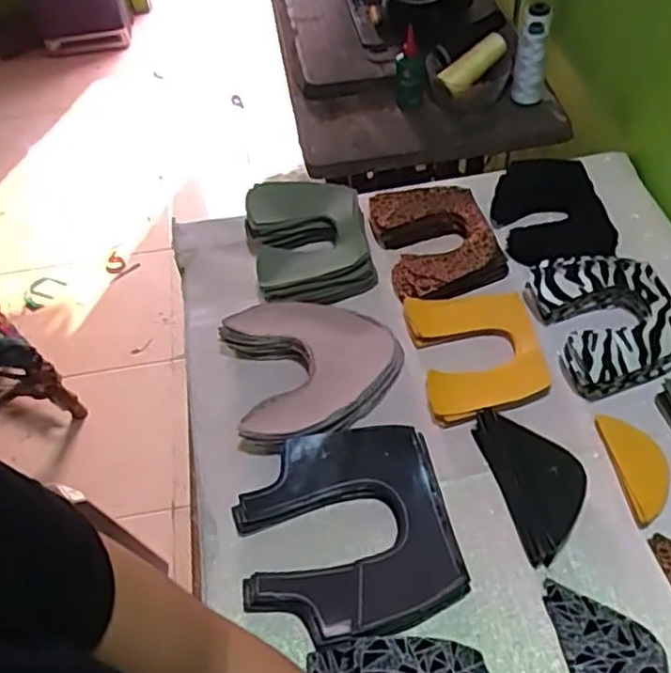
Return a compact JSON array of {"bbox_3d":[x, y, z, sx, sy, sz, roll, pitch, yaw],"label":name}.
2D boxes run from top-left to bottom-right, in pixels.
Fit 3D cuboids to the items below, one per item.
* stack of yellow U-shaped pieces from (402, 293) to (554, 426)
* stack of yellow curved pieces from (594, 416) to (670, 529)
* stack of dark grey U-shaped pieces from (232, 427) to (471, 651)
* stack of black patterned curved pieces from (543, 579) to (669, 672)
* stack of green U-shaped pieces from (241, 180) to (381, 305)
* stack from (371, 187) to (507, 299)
[{"bbox_3d":[0.146,0.010,0.729,0.121,0.019,0.157,-9,51,-2],"label":"stack of yellow U-shaped pieces"},{"bbox_3d":[0.282,0.120,0.646,0.049,0.008,0.110,-7,51,0],"label":"stack of yellow curved pieces"},{"bbox_3d":[0.008,0.171,0.619,0.182,0.039,0.183,-11,51,-4],"label":"stack of dark grey U-shaped pieces"},{"bbox_3d":[0.219,0.260,0.539,0.072,0.014,0.144,-10,51,-3],"label":"stack of black patterned curved pieces"},{"bbox_3d":[-0.032,-0.119,0.836,0.135,0.057,0.181,-13,51,-5],"label":"stack of green U-shaped pieces"},{"bbox_3d":[0.121,-0.116,0.839,0.132,0.026,0.166,-12,51,-5],"label":"stack"}]

